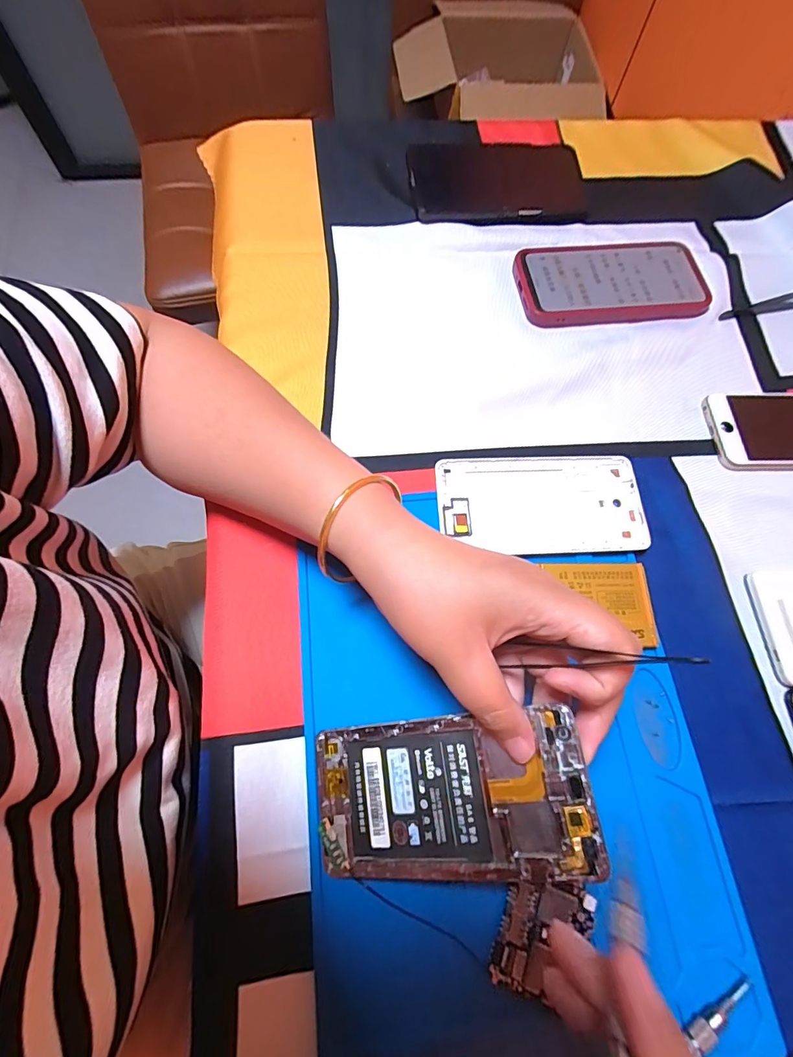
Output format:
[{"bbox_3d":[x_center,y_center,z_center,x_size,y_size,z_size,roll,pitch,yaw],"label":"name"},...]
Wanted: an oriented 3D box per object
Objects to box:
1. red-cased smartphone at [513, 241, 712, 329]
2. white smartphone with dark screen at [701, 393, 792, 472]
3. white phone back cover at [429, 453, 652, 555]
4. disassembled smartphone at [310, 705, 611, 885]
[{"bbox_3d":[0.186,-0.213,0.390,0.161,0.011,0.080,-6,70,-5],"label":"red-cased smartphone"},{"bbox_3d":[0.312,-0.076,0.349,0.132,0.010,0.066,-2,70,-3],"label":"white smartphone with dark screen"},{"bbox_3d":[0.101,-0.017,0.316,0.141,0.007,0.073,-2,70,-3],"label":"white phone back cover"},{"bbox_3d":[0.021,0.132,0.221,0.140,0.006,0.070,-13,69,21],"label":"disassembled smartphone"}]

